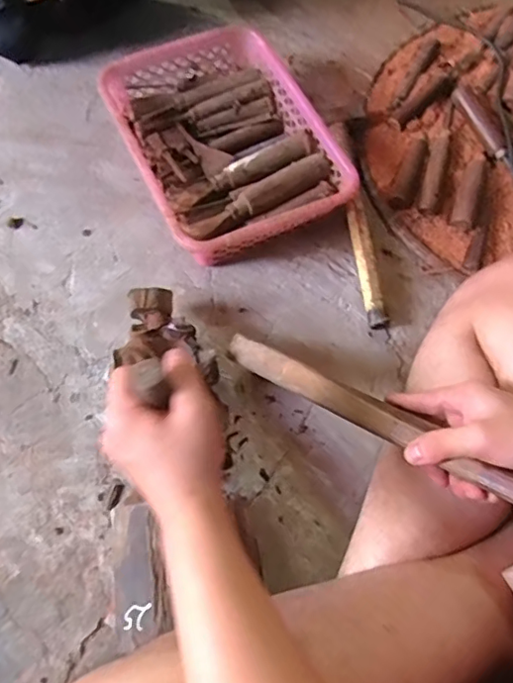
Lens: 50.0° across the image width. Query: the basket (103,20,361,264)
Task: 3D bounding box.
[{"bbox_3d":[-0.038,-0.247,0.694,0.229,0.081,0.300,-26,73,-8],"label":"basket"}]

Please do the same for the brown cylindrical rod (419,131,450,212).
[{"bbox_3d":[0.232,-0.223,0.715,0.021,0.015,0.123,13,72,5],"label":"brown cylindrical rod"}]

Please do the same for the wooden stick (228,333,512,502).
[{"bbox_3d":[0.091,0.057,0.471,0.344,0.021,0.032,25,70,43],"label":"wooden stick"}]

